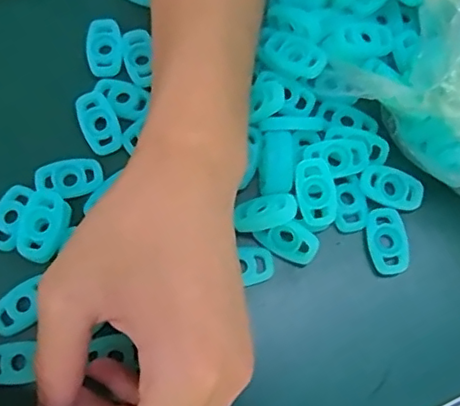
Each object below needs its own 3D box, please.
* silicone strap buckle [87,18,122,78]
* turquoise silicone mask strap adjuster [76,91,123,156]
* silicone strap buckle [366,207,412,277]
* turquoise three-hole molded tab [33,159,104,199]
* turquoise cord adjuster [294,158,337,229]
[{"bbox_3d":[-0.066,-0.082,0.304,0.017,0.005,0.032,-3,73,-2],"label":"silicone strap buckle"},{"bbox_3d":[-0.066,-0.040,0.291,0.018,0.004,0.032,-22,87,2],"label":"turquoise silicone mask strap adjuster"},{"bbox_3d":[0.076,0.018,0.280,0.018,0.006,0.032,-10,73,-4],"label":"silicone strap buckle"},{"bbox_3d":[-0.079,-0.012,0.283,0.032,0.005,0.018,-9,73,-4],"label":"turquoise three-hole molded tab"},{"bbox_3d":[0.041,-0.006,0.276,0.018,0.006,0.032,-14,73,-6],"label":"turquoise cord adjuster"}]

